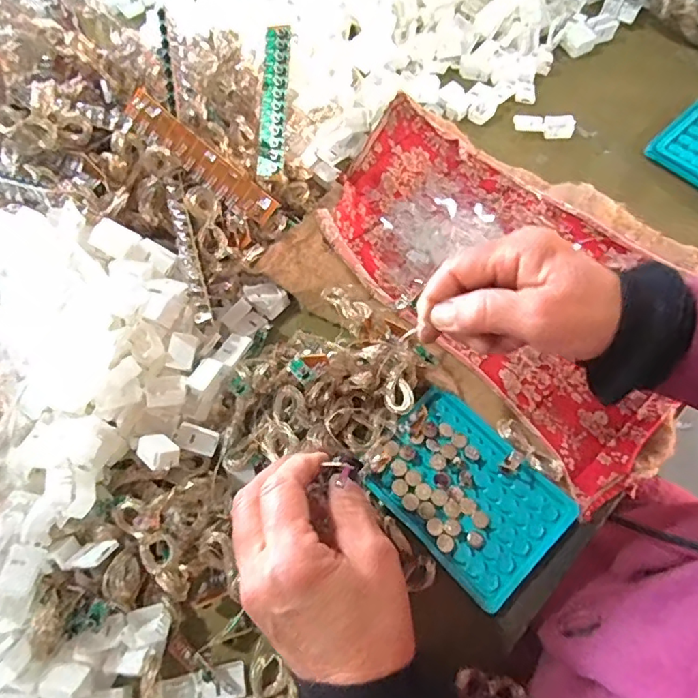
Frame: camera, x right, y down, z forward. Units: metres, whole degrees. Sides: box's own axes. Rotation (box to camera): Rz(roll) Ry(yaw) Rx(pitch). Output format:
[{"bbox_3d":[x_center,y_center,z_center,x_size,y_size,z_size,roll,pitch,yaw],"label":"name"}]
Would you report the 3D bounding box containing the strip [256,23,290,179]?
[{"bbox_3d":[-0.060,-0.199,0.419,0.020,0.009,0.118,4,88,4],"label":"strip"}]

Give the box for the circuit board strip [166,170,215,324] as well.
[{"bbox_3d":[-0.116,-0.074,0.380,0.013,0.022,0.114,-14,66,-5],"label":"circuit board strip"}]

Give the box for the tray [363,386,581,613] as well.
[{"bbox_3d":[0.081,0.097,0.361,0.093,0.019,0.126,-42,72,-14],"label":"tray"}]

